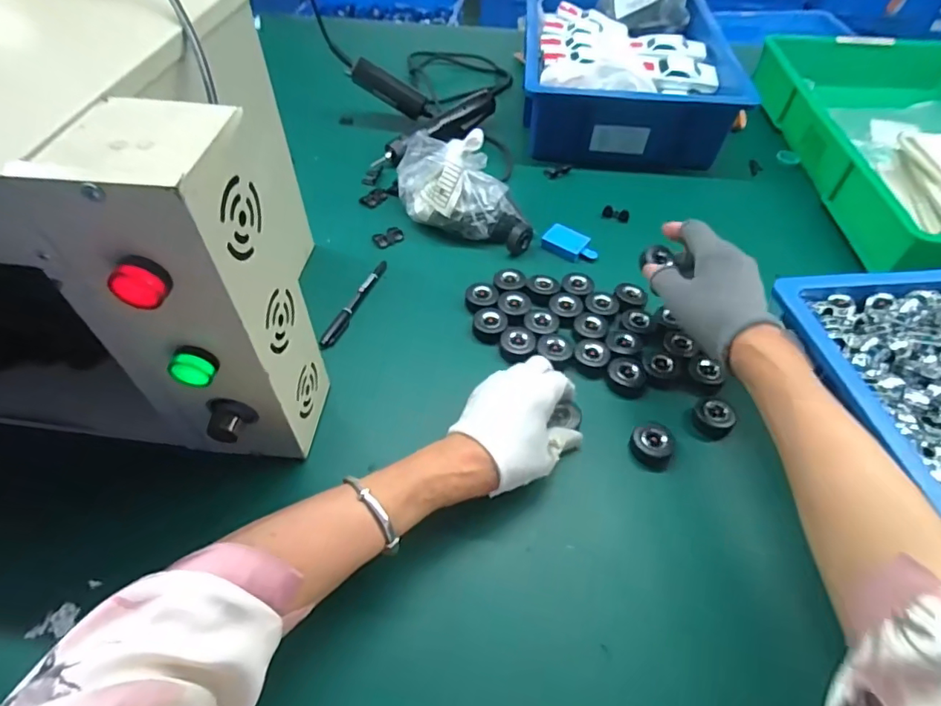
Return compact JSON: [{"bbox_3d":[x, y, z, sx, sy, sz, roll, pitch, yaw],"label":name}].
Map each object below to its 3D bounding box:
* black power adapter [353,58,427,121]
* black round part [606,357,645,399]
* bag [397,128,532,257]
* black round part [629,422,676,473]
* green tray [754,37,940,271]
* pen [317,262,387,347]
[{"bbox_3d":[-0.126,-0.404,0.787,0.113,0.038,0.026,27,52,-15],"label":"black power adapter"},{"bbox_3d":[0.159,0.024,0.521,0.040,0.019,0.040,0,53,0],"label":"black round part"},{"bbox_3d":[-0.009,-0.205,0.642,0.191,0.090,0.088,19,55,13],"label":"bag"},{"bbox_3d":[0.167,0.085,0.468,0.039,0.021,0.035,25,56,17],"label":"black round part"},{"bbox_3d":[0.682,-0.297,0.731,0.381,0.101,0.526,0,53,-1],"label":"green tray"},{"bbox_3d":[-0.128,-0.060,0.577,0.016,0.009,0.148,16,54,11],"label":"pen"}]

